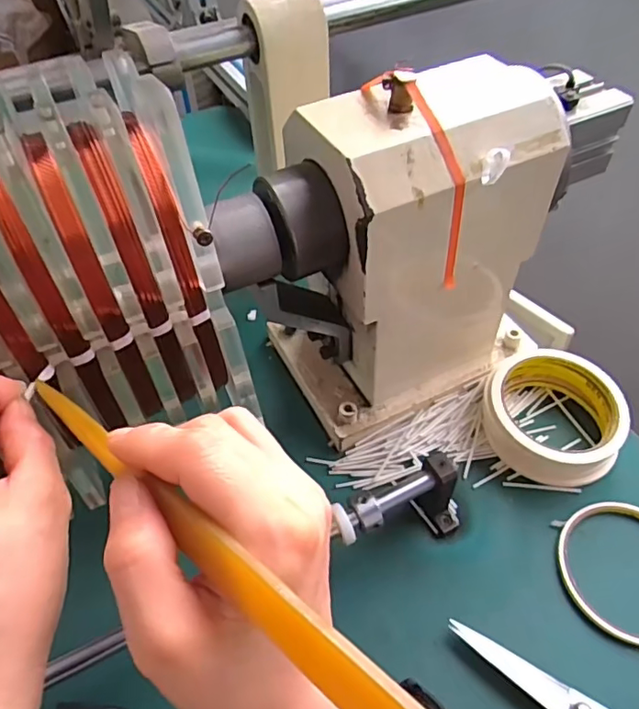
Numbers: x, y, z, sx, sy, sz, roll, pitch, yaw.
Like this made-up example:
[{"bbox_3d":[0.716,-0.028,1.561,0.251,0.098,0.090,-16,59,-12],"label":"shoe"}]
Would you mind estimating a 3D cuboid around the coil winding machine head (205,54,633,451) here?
[{"bbox_3d":[0.077,-0.070,0.370,0.257,0.201,0.113,-22,53,-15],"label":"coil winding machine head"}]

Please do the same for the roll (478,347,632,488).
[{"bbox_3d":[0.167,0.042,0.388,0.094,0.033,0.094,-1,51,1],"label":"roll"}]

